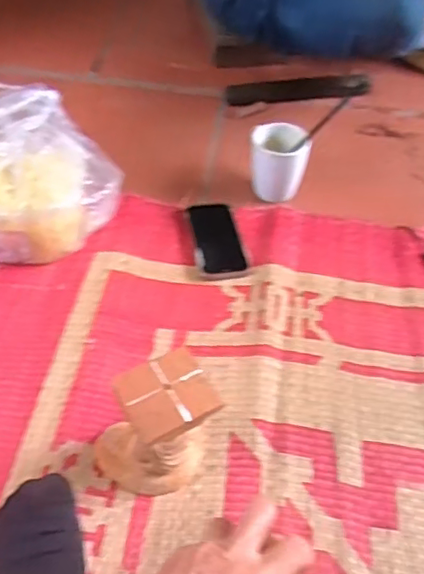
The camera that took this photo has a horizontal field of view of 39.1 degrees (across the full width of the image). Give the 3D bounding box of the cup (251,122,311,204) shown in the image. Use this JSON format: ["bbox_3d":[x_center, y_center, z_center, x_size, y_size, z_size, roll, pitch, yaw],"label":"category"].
[{"bbox_3d":[0.100,-0.192,0.921,0.087,0.090,0.075,9,50,3],"label":"cup"}]

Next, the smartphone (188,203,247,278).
[{"bbox_3d":[0.006,-0.074,0.887,0.071,0.004,0.146,-6,51,-10],"label":"smartphone"}]

